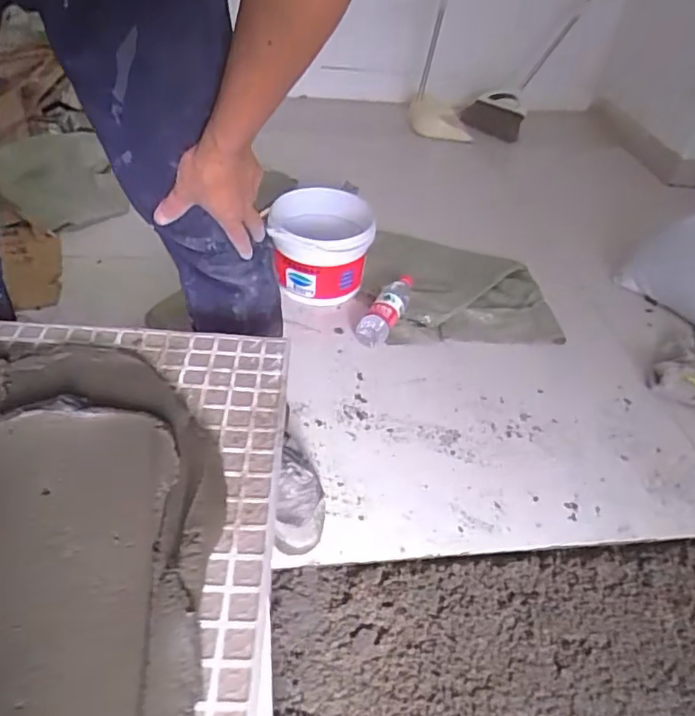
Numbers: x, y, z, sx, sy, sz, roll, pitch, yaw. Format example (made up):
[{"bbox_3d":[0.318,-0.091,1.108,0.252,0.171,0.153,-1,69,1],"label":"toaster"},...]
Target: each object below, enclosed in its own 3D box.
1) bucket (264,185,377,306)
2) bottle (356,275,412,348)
[{"bbox_3d":[-0.062,-0.239,1.291,0.231,0.186,0.240,0,43,-7],"label":"bucket"},{"bbox_3d":[0.089,-0.105,1.251,0.070,0.061,0.226,23,45,16],"label":"bottle"}]

